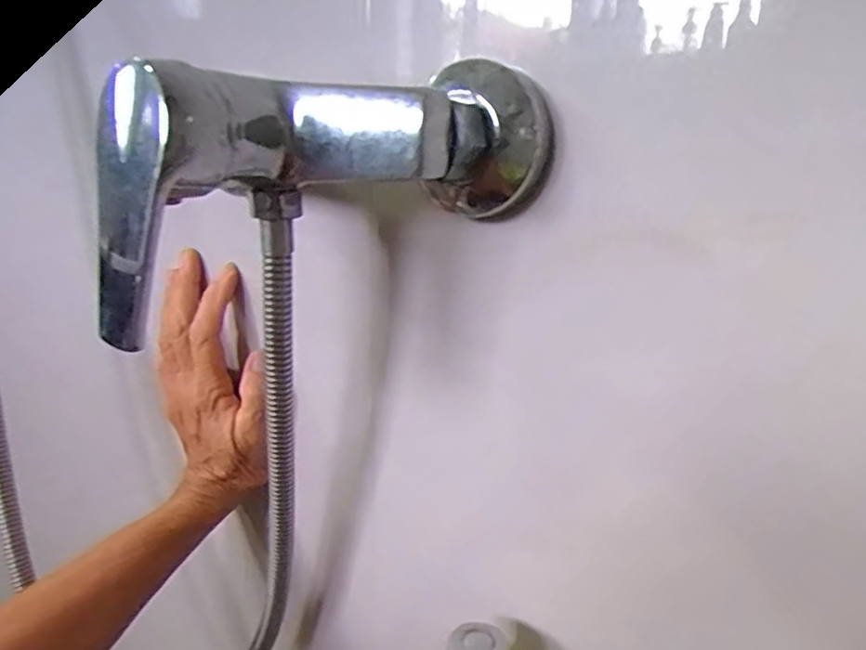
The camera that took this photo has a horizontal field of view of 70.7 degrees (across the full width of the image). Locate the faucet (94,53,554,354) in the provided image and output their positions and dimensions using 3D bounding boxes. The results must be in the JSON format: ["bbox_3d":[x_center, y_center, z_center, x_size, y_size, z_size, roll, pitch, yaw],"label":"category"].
[{"bbox_3d":[-0.048,-0.056,0.253,0.169,0.089,0.123,-8,18,-29],"label":"faucet"}]

